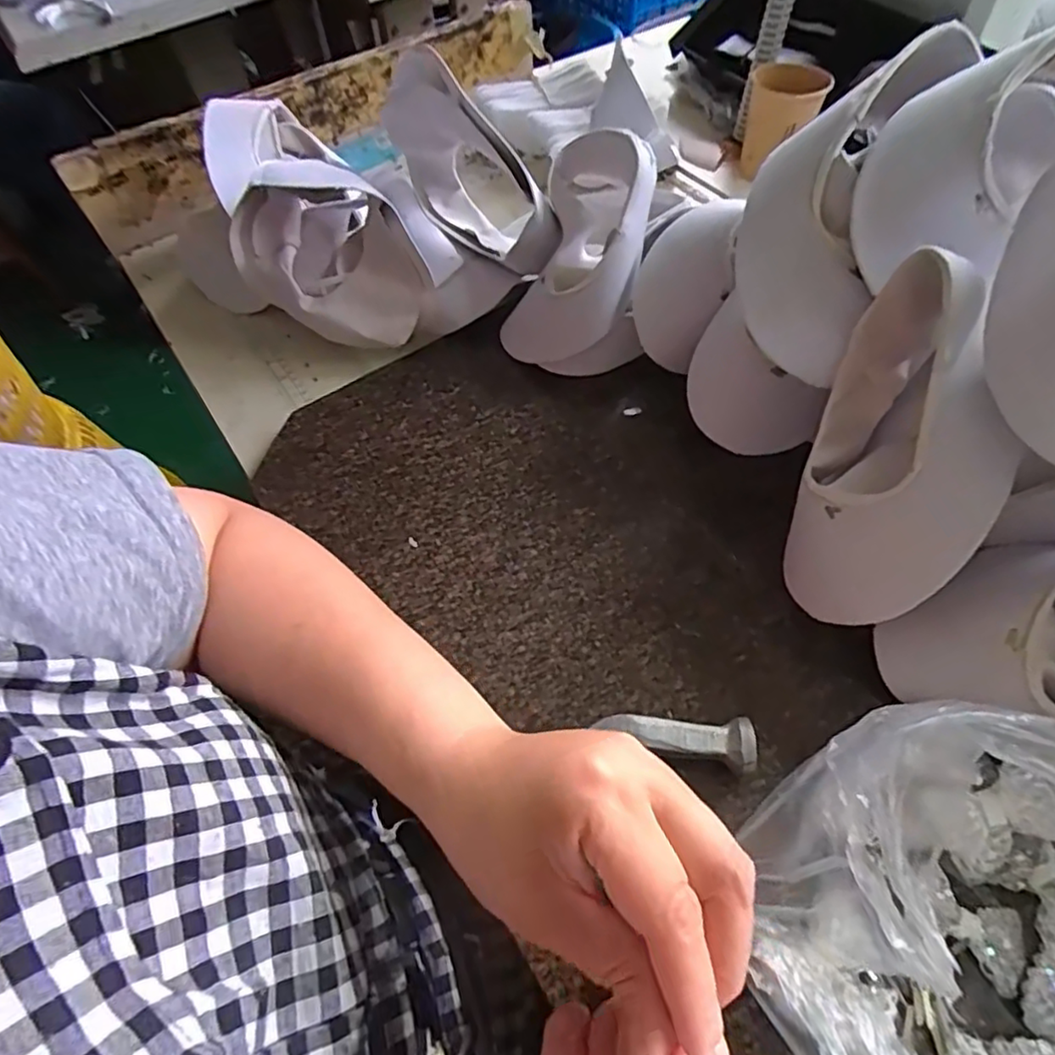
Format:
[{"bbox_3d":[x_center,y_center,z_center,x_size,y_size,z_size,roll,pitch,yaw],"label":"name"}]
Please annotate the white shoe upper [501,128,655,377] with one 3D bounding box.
[{"bbox_3d":[0.034,-0.206,0.477,0.111,0.132,0.121,-1,58,3],"label":"white shoe upper"}]

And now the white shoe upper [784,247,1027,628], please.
[{"bbox_3d":[0.205,-0.037,0.335,0.063,0.189,0.104,6,24,-25],"label":"white shoe upper"}]

